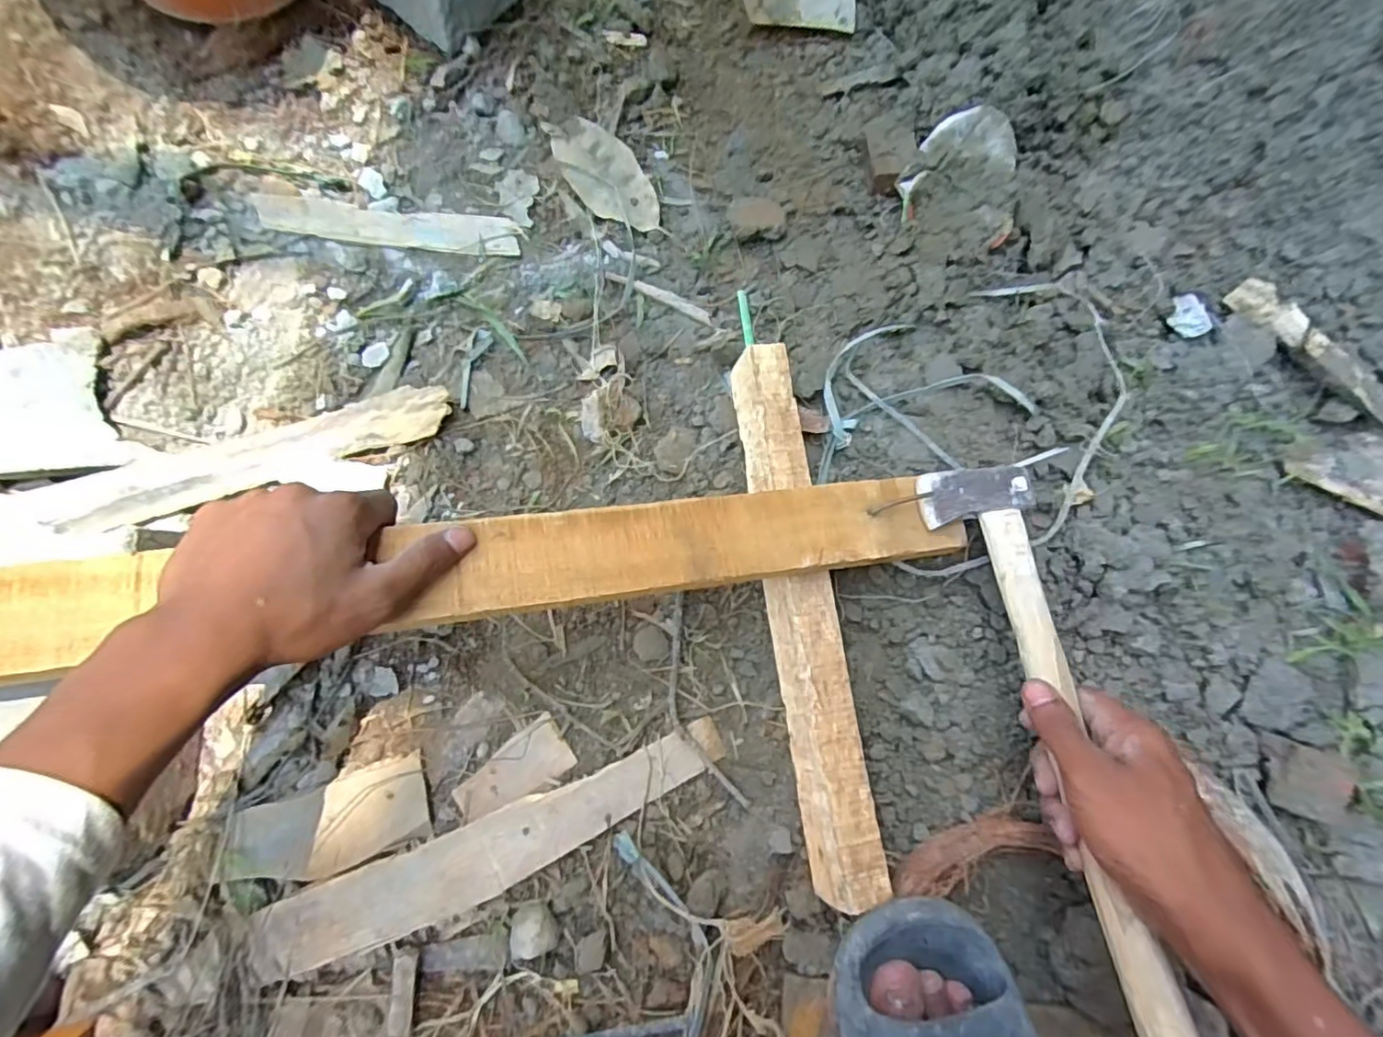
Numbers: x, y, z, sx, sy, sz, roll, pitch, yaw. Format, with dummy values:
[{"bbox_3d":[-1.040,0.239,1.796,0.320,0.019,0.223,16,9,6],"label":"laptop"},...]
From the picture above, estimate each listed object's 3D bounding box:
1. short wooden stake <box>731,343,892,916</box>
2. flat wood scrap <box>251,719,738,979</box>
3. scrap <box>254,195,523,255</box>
[{"bbox_3d":[0.079,0.060,0.444,0.043,0.049,0.385,-8,76,-1],"label":"short wooden stake"},{"bbox_3d":[-0.128,0.229,0.422,0.325,0.009,0.052,-20,82,-10],"label":"flat wood scrap"},{"bbox_3d":[-0.269,-0.264,0.545,0.221,0.004,0.038,2,78,-9],"label":"scrap"}]

